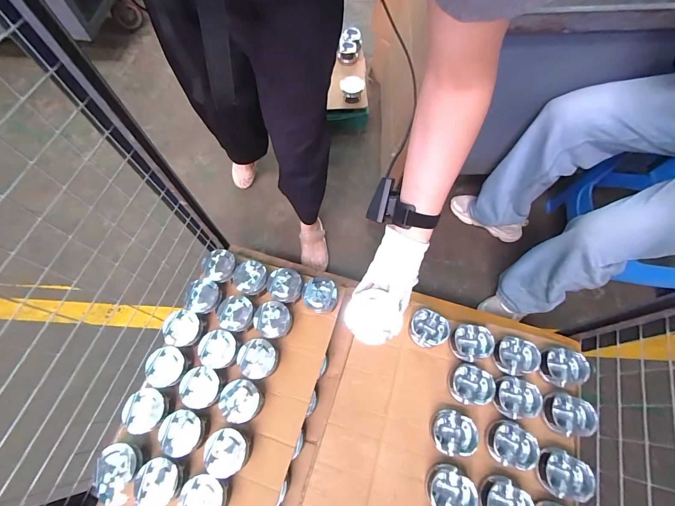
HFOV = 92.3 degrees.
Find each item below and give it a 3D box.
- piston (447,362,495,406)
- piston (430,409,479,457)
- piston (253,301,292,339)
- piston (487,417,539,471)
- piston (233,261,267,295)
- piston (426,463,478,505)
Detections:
[{"bbox_3d":[0.287,0.284,0.697,0.084,0.044,0.079,15,67,8],"label":"piston"},{"bbox_3d":[0.237,0.368,0.666,0.083,0.046,0.081,-1,65,1],"label":"piston"},{"bbox_3d":[-0.154,0.161,0.779,0.085,0.050,0.078,-1,65,1],"label":"piston"},{"bbox_3d":[0.349,0.387,0.654,0.083,0.051,0.076,-1,65,1],"label":"piston"},{"bbox_3d":[-0.221,0.068,0.838,0.081,0.063,0.082,-1,65,1],"label":"piston"},{"bbox_3d":[0.215,0.460,0.624,0.077,0.055,0.082,-1,65,1],"label":"piston"}]

